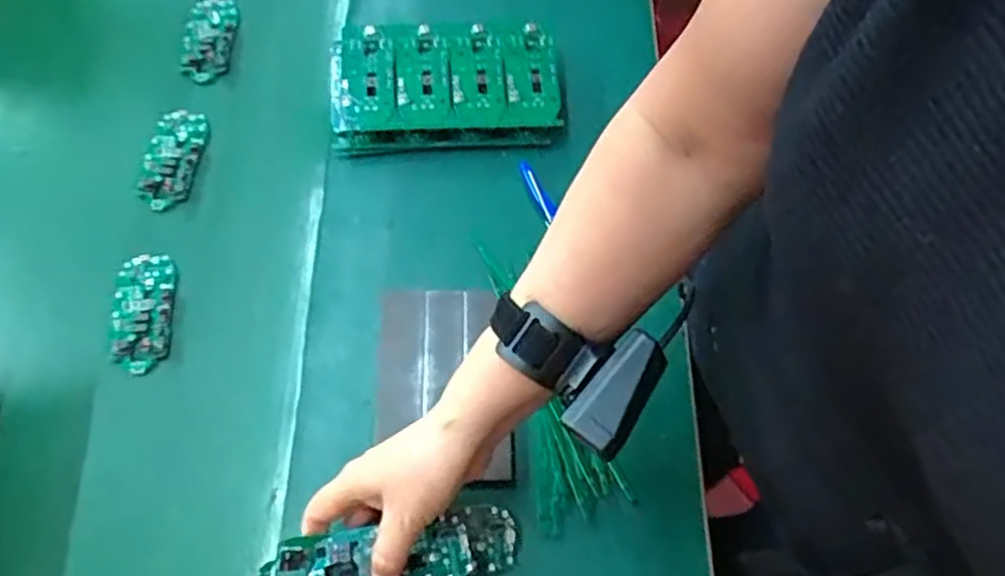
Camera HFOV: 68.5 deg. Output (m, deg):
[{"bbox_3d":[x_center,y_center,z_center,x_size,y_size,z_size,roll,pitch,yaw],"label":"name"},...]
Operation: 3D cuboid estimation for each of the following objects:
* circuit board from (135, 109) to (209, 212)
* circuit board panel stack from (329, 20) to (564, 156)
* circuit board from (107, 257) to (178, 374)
[{"bbox_3d":[-0.308,-0.121,0.691,0.044,0.026,0.097,5,66,1],"label":"circuit board"},{"bbox_3d":[-0.055,-0.192,0.701,0.211,0.046,0.144,-3,66,-3],"label":"circuit board panel stack"},{"bbox_3d":[-0.297,0.018,0.610,0.046,0.015,0.104,-3,66,-3],"label":"circuit board"}]

